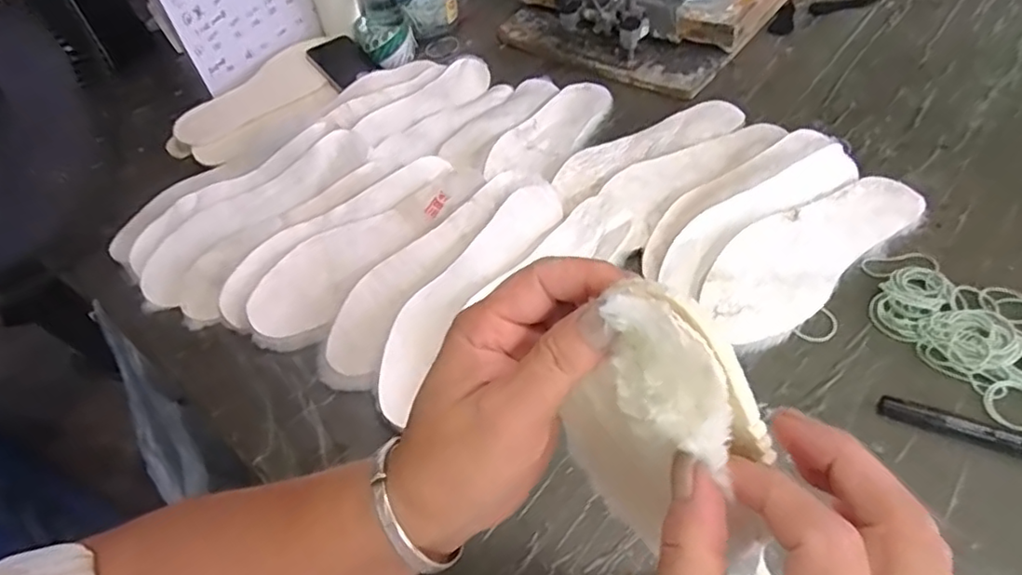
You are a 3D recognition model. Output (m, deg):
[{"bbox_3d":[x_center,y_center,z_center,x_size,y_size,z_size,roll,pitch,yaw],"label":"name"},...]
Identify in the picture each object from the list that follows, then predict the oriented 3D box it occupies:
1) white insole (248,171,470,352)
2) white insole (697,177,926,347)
[{"bbox_3d":[-0.164,-0.043,0.647,0.092,0.012,0.265,34,62,27],"label":"white insole"},{"bbox_3d":[0.289,-0.040,0.591,0.269,0.011,0.092,-34,72,-20],"label":"white insole"}]

